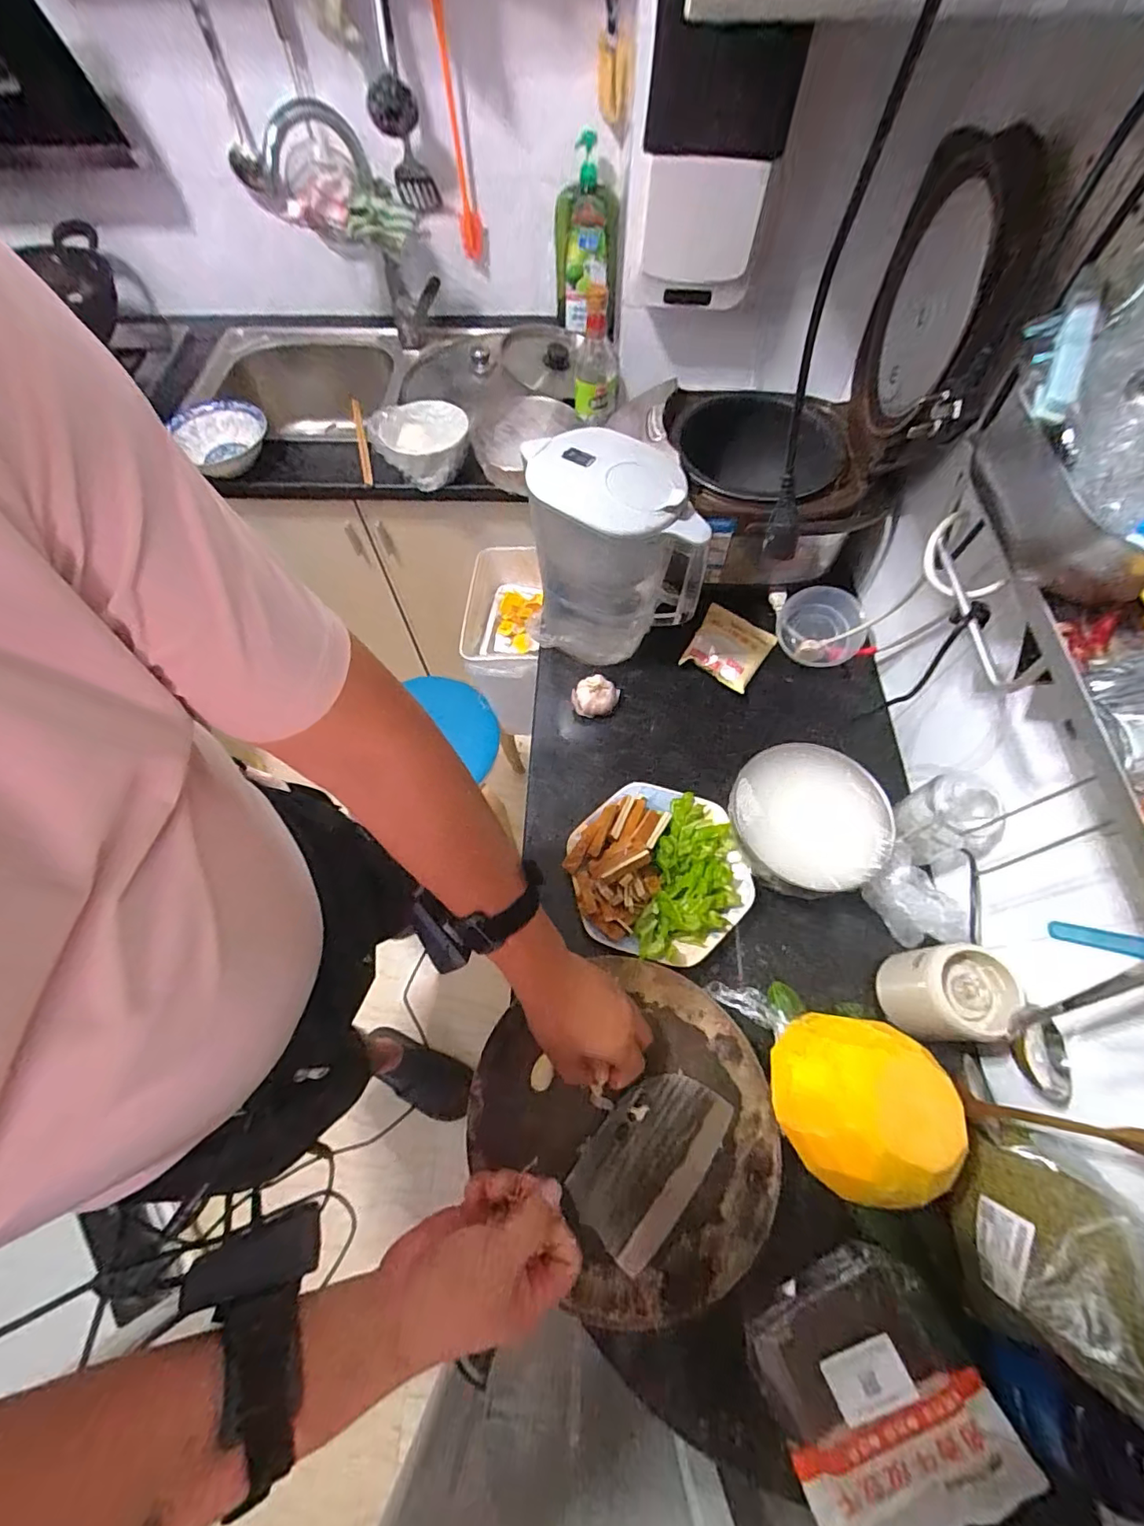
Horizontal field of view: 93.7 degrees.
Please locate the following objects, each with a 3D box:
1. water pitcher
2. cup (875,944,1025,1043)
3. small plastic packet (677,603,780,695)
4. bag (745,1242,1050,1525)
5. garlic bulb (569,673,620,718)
[{"bbox_3d":[0.051,-0.245,0.676,0.206,0.256,0.119,25,67,13],"label":"water pitcher"},{"bbox_3d":[0.365,0.224,0.518,0.087,0.088,0.079,0,63,1],"label":"cup"},{"bbox_3d":[0.226,-0.167,0.769,0.100,0.025,0.114,27,67,13],"label":"small plastic packet"},{"bbox_3d":[0.249,0.520,0.443,0.157,0.055,0.178,-32,68,3],"label":"bag"},{"bbox_3d":[0.031,-0.087,0.740,0.061,0.049,0.048,19,65,10],"label":"garlic bulb"}]

